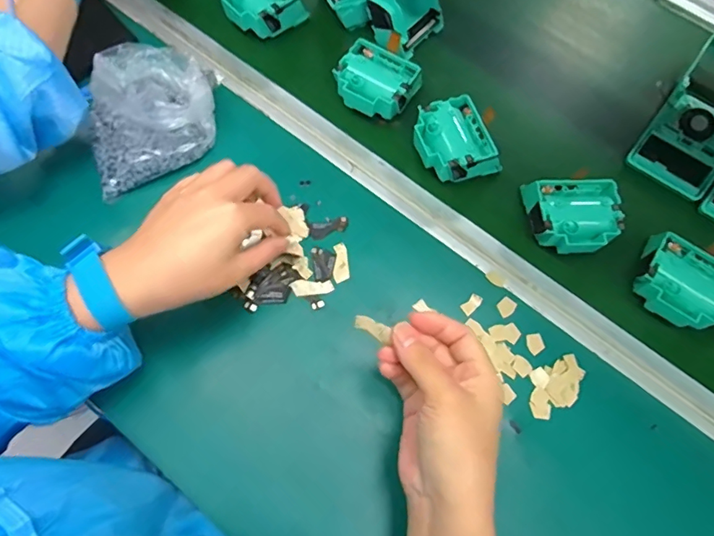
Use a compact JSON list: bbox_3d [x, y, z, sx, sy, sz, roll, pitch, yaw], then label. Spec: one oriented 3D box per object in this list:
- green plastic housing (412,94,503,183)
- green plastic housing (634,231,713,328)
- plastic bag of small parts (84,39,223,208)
[{"bbox_3d":[0.095,-0.123,0.485,0.078,0.043,0.078,-21,71,-7],"label":"green plastic housing"},{"bbox_3d":[0.283,0.015,0.431,0.080,0.034,0.067,37,74,13],"label":"green plastic housing"},{"bbox_3d":[-0.203,-0.151,0.464,0.125,0.049,0.163,-5,75,3],"label":"plastic bag of small parts"}]

